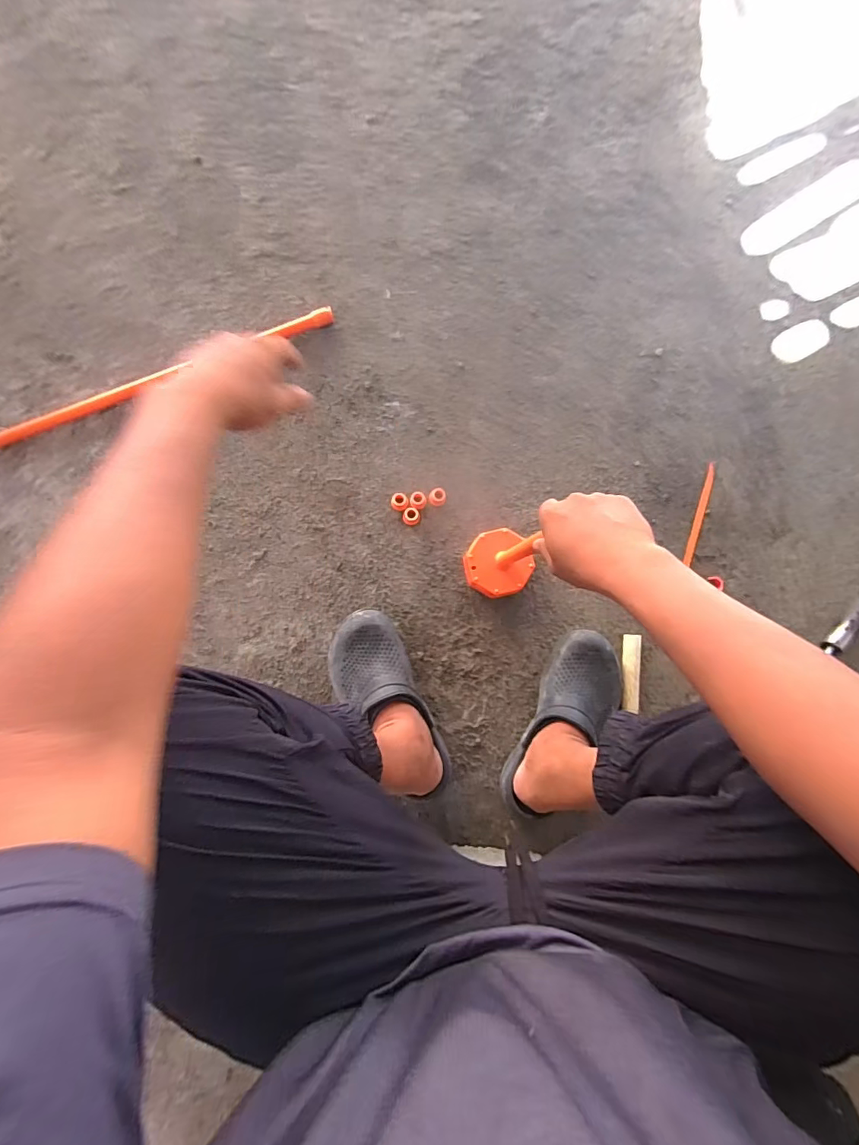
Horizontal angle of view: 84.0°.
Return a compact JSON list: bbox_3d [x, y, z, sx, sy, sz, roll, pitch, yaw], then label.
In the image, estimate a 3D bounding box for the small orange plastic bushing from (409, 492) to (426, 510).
[{"bbox_3d":[-0.018,-0.115,0.764,0.026,0.017,0.027,0,85,0],"label":"small orange plastic bushing"}]

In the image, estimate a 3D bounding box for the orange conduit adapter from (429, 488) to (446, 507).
[{"bbox_3d":[0.013,-0.120,0.764,0.027,0.017,0.027,0,85,0],"label":"orange conduit adapter"}]

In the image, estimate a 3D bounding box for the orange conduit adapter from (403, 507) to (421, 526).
[{"bbox_3d":[-0.029,-0.089,0.768,0.028,0.018,0.027,0,85,0],"label":"orange conduit adapter"}]

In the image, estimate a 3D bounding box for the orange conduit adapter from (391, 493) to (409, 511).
[{"bbox_3d":[-0.048,-0.114,0.769,0.028,0.019,0.028,0,85,0],"label":"orange conduit adapter"}]

